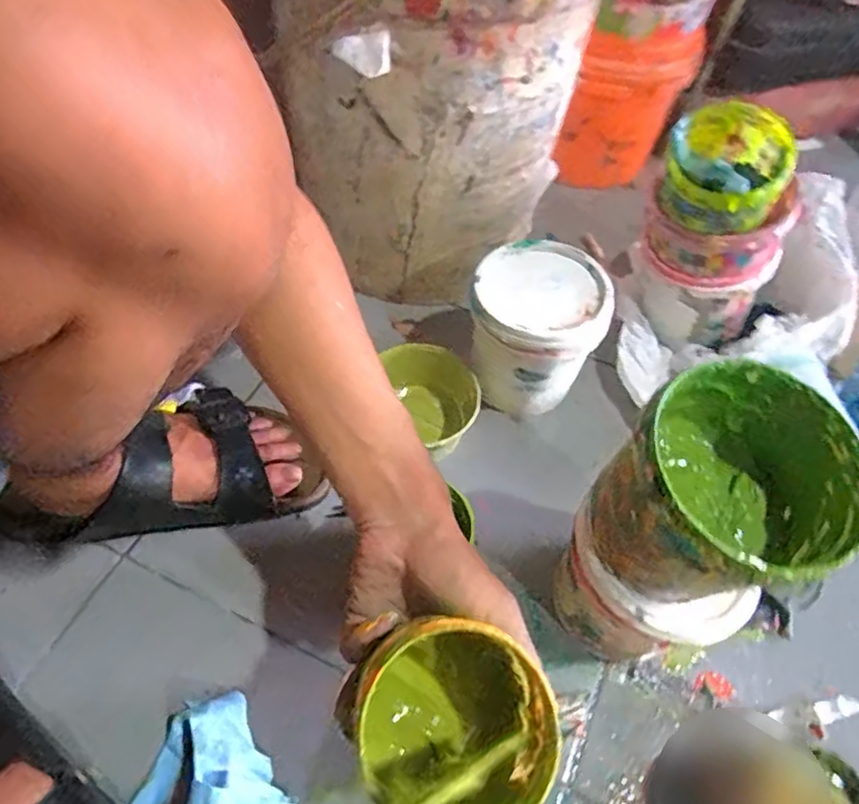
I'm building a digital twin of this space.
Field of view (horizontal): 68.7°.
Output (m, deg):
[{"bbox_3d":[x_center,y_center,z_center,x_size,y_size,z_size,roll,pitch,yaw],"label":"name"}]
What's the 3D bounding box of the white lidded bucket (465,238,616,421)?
[{"bbox_3d":[0.100,-0.067,0.613,0.118,0.129,0.116,2,57,-3],"label":"white lidded bucket"}]

